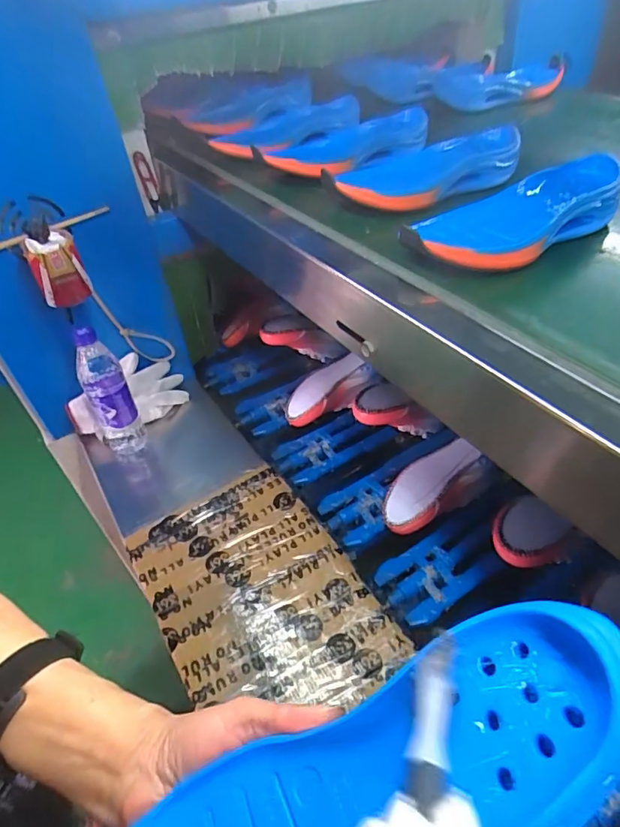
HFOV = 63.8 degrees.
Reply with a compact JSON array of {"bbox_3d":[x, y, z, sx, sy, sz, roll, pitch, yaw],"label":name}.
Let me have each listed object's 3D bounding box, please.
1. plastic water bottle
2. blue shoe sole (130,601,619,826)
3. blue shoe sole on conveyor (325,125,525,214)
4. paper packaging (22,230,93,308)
[{"bbox_3d":[-0.318,-0.030,0.779,0.069,0.217,0.063,-23,45,-19],"label":"plastic water bottle"},{"bbox_3d":[0.026,0.165,0.214,0.239,0.032,0.076,-31,44,3],"label":"blue shoe sole"},{"bbox_3d":[0.131,-0.280,0.571,0.227,0.039,0.110,-26,46,-22],"label":"blue shoe sole on conveyor"},{"bbox_3d":[-0.352,-0.205,0.698,0.063,0.089,0.061,-20,44,-16],"label":"paper packaging"}]

